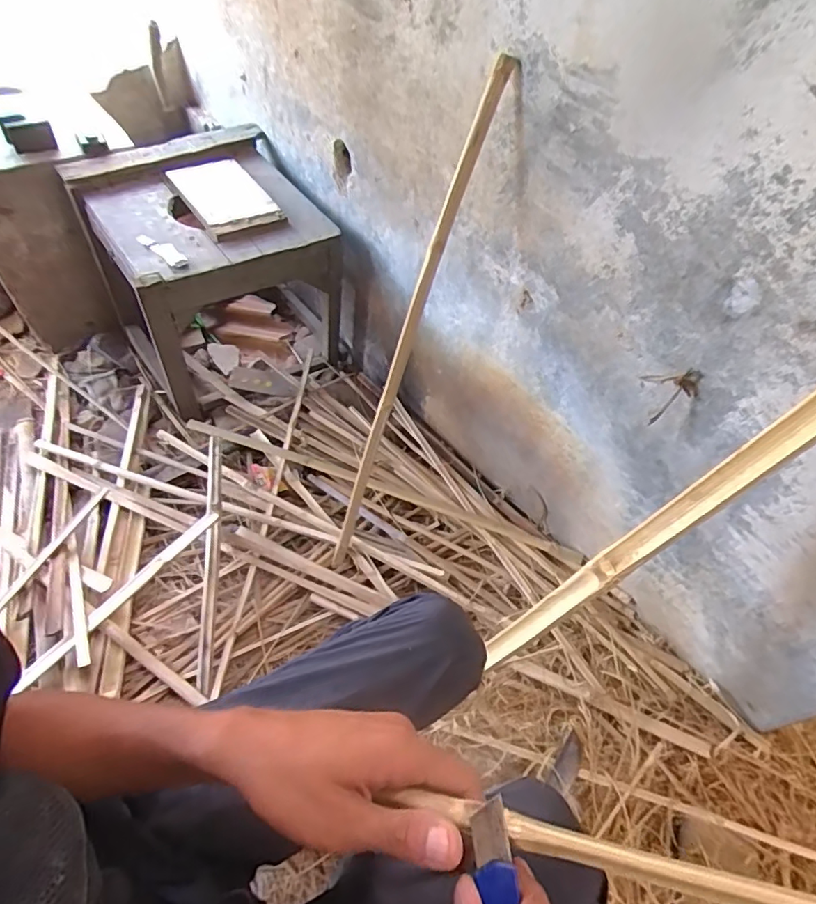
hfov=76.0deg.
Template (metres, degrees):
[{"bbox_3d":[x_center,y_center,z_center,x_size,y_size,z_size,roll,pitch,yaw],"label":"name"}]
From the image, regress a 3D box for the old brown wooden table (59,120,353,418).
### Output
[{"bbox_3d":[-0.413,-0.393,1.194,0.434,0.433,0.395,-29,61,-24],"label":"old brown wooden table"}]

